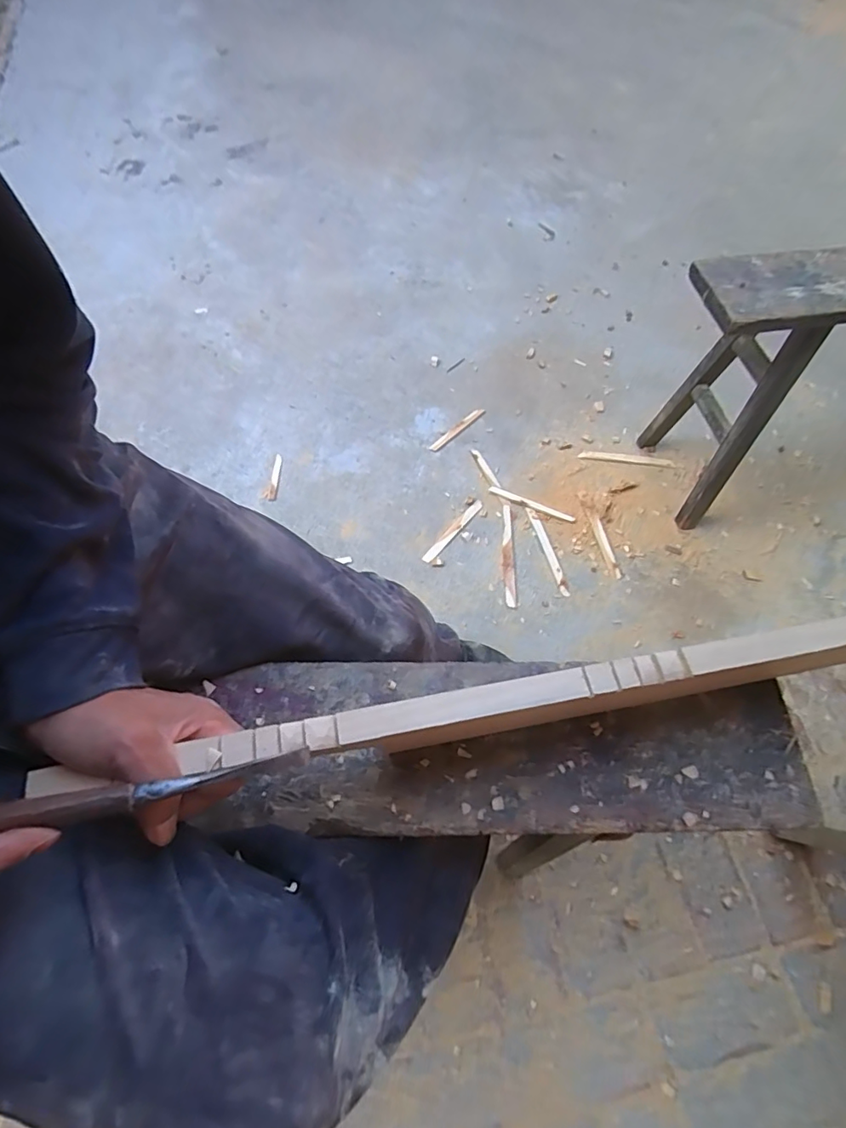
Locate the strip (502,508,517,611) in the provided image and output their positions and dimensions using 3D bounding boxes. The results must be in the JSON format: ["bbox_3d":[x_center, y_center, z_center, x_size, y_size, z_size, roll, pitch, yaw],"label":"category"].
[{"bbox_3d":[0.192,-0.023,1.156,0.026,0.007,0.257,3,63,-2],"label":"strip"}]

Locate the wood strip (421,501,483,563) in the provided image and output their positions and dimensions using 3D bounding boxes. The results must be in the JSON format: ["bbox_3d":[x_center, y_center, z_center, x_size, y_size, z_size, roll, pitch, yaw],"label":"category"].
[{"bbox_3d":[0.069,-0.075,1.175,0.024,0.013,0.209,36,66,14],"label":"wood strip"}]

